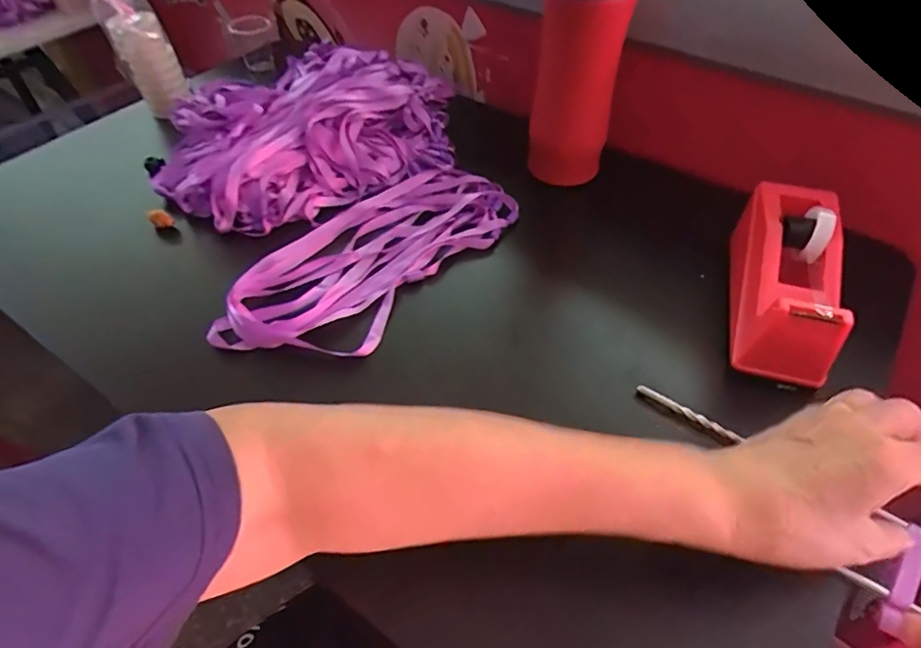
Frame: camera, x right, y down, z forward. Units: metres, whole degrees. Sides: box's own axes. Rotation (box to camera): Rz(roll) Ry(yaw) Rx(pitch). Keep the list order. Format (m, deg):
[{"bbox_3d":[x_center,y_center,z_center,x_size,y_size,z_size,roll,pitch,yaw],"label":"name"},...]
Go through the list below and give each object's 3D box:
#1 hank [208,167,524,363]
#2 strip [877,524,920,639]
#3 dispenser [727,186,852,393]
[{"bbox_3d":[-0.072,-0.057,0.467,0.126,0.022,0.266,30,56,23],"label":"hank"},{"bbox_3d":[0.245,0.139,0.302,0.011,0.009,0.065,34,65,26],"label":"strip"},{"bbox_3d":[0.240,-0.038,0.403,0.065,0.069,0.161,13,61,10],"label":"dispenser"}]

